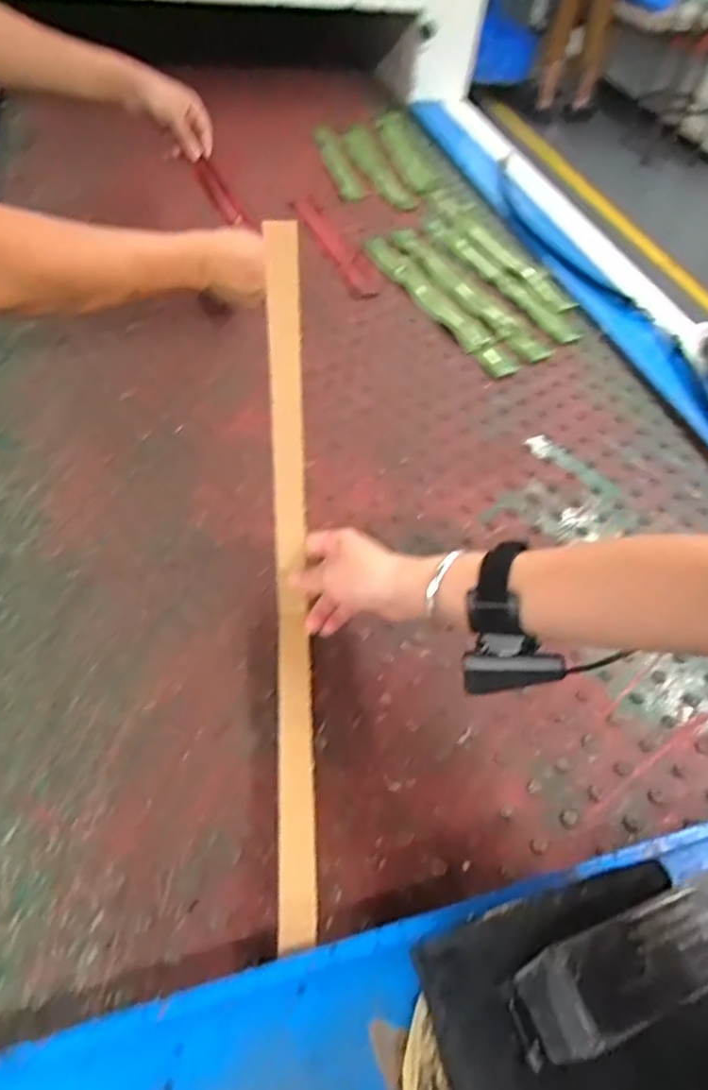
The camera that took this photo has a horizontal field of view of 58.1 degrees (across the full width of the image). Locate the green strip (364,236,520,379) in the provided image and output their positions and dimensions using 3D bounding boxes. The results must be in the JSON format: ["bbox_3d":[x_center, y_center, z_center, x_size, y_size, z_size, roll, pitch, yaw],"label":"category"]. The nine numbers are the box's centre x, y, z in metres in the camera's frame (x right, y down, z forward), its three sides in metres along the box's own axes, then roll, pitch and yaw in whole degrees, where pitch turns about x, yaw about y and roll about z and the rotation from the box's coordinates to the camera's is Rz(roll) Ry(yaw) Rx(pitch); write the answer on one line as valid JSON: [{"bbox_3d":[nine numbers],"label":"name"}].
[{"bbox_3d":[0.114,-0.332,0.872,0.045,0.018,0.323,-22,57,-21],"label":"green strip"}]

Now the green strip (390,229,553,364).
[{"bbox_3d":[0.155,-0.359,0.894,0.045,0.008,0.341,-22,57,-21],"label":"green strip"}]

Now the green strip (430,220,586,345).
[{"bbox_3d":[0.206,-0.397,0.939,0.045,0.011,0.336,-21,57,-22],"label":"green strip"}]

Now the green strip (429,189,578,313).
[{"bbox_3d":[0.219,-0.464,0.986,0.047,0.008,0.366,-17,56,-19],"label":"green strip"}]

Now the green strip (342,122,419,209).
[{"bbox_3d":[0.043,-0.667,1.123,0.073,0.034,0.280,-12,54,-16],"label":"green strip"}]

